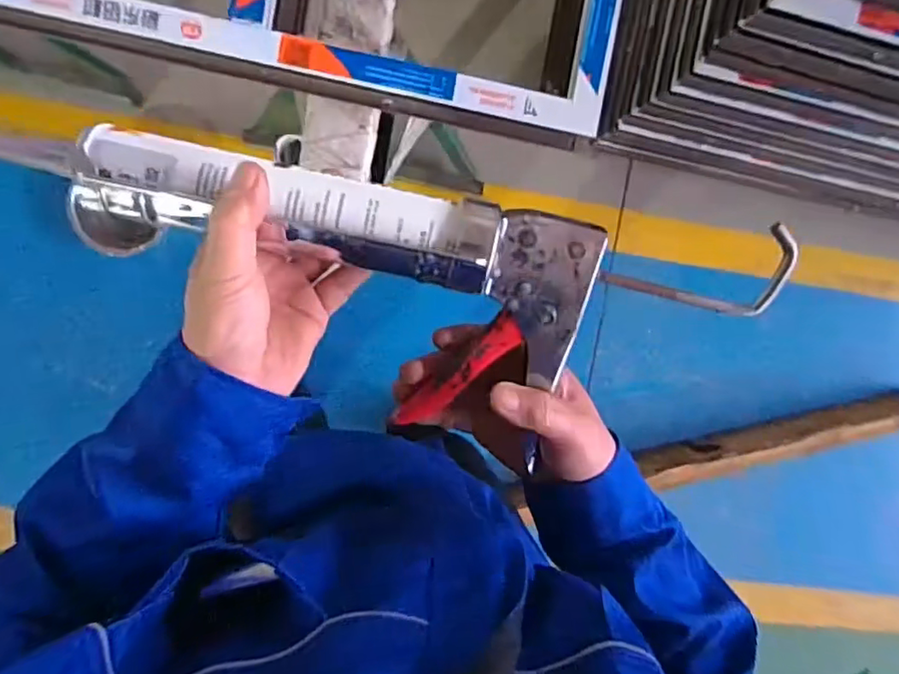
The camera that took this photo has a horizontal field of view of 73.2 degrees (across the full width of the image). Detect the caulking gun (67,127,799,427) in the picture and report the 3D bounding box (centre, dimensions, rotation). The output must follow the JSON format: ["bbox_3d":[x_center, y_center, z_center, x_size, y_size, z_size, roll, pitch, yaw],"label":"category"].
[{"bbox_3d":[-0.045,-0.026,0.355,0.339,0.049,0.143,13,93,-7],"label":"caulking gun"}]

